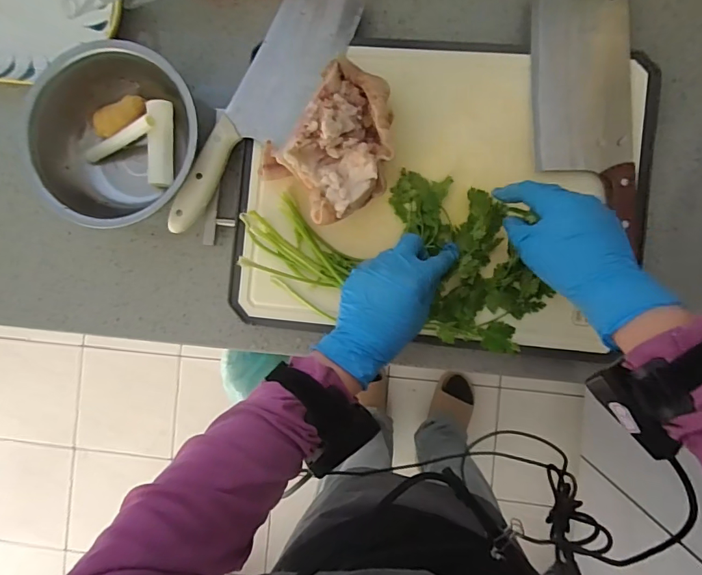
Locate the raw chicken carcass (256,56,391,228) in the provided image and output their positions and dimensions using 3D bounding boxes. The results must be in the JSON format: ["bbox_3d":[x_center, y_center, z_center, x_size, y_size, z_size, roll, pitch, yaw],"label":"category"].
[{"bbox_3d":[-0.017,-0.140,0.436,0.141,0.070,0.125,-42,86,4],"label":"raw chicken carcass"}]

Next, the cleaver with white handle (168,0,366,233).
[{"bbox_3d":[-0.094,-0.184,0.477,0.082,0.040,0.305,32,93,5],"label":"cleaver with white handle"}]

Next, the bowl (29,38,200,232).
[{"bbox_3d":[-0.239,-0.152,0.479,0.172,0.078,0.163,0,90,6],"label":"bowl"}]

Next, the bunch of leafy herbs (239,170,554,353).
[{"bbox_3d":[0.043,-0.036,0.459,0.301,0.033,0.155,9,91,7],"label":"bunch of leafy herbs"}]

